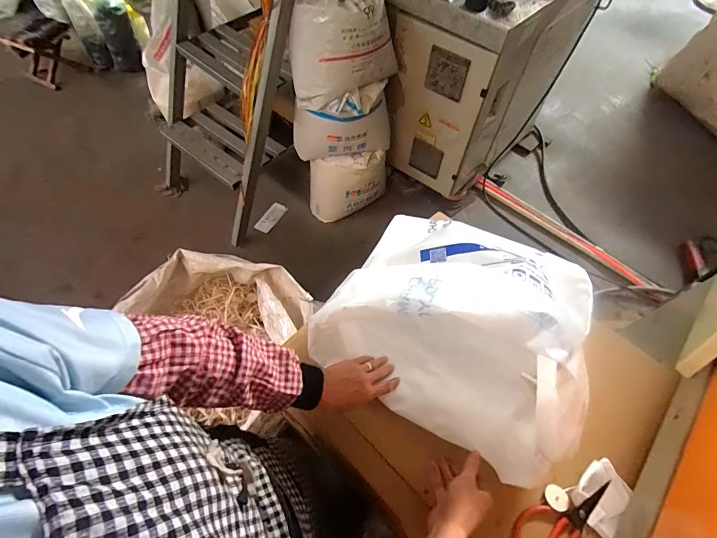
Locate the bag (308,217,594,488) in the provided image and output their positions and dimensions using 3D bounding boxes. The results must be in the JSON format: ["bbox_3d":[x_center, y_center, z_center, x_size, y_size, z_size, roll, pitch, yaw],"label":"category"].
[{"bbox_3d":[0.187,0.051,0.628,0.394,0.276,0.401,26,61,13],"label":"bag"}]

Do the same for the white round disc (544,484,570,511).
[{"bbox_3d":[0.328,0.377,0.597,0.037,0.007,0.036,14,59,6],"label":"white round disc"}]

